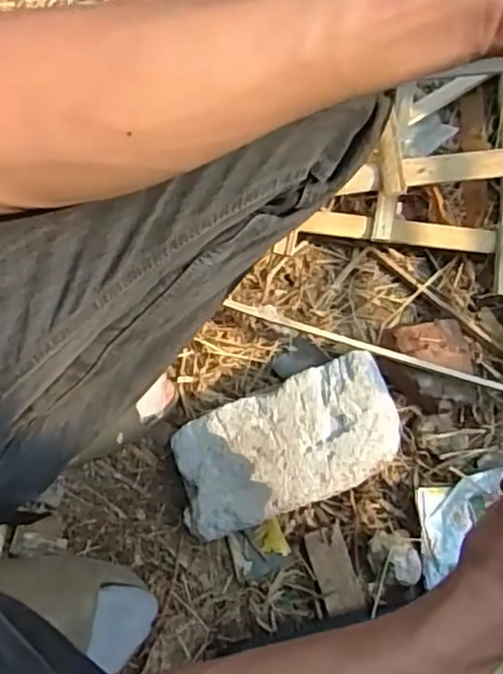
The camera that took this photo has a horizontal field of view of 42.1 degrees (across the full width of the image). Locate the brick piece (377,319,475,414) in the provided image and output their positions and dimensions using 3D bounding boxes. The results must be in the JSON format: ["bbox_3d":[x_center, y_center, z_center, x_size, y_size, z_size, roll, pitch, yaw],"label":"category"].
[{"bbox_3d":[0.166,0.026,0.616,0.083,0.036,0.087,-8,75,-1],"label":"brick piece"}]

